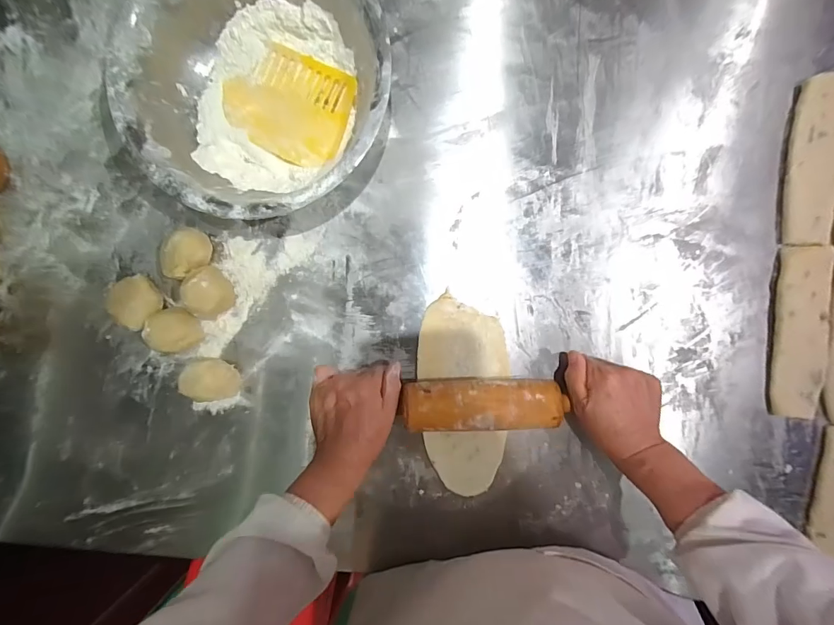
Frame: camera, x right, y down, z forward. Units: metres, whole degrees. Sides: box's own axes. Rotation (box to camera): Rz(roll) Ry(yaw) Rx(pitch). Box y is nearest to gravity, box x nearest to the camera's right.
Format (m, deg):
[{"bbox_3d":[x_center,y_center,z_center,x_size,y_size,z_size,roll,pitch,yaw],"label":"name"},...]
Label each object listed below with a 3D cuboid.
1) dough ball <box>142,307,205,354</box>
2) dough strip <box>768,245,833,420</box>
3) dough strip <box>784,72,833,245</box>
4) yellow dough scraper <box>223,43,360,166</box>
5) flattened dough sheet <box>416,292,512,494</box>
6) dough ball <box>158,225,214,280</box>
[{"bbox_3d":[-0.278,0.020,0.466,0.050,0.055,0.049,0,92,3],"label":"dough ball"},{"bbox_3d":[0.439,0.022,0.456,0.061,0.008,0.193,3,92,3],"label":"dough strip"},{"bbox_3d":[0.446,-0.170,0.447,0.058,0.009,0.183,4,92,3],"label":"dough strip"},{"bbox_3d":[-0.149,-0.241,0.464,0.152,0.008,0.114,26,92,7],"label":"yellow dough scraper"},{"bbox_3d":[0.056,0.099,0.474,0.102,0.007,0.231,-3,92,3],"label":"flattened dough sheet"},{"bbox_3d":[-0.267,-0.068,0.465,0.041,0.044,0.057,37,93,1],"label":"dough ball"}]

